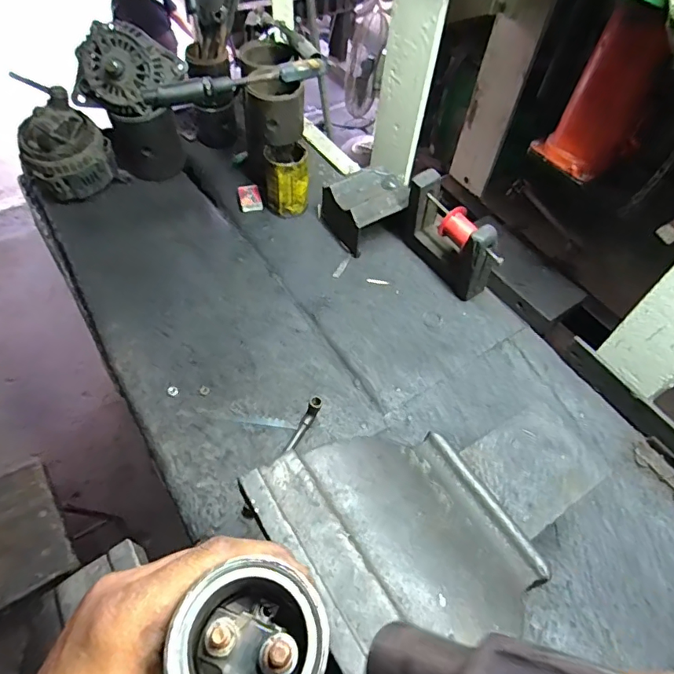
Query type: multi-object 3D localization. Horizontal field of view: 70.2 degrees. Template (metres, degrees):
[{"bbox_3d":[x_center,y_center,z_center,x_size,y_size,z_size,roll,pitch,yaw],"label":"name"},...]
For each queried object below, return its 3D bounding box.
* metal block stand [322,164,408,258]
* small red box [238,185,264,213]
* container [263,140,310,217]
[{"bbox_3d":[0.053,-0.229,0.846,0.131,0.090,0.123,-23,60,-19],"label":"metal block stand"},{"bbox_3d":[-0.162,-0.258,0.894,0.038,0.018,0.052,-14,57,-14],"label":"small red box"},{"bbox_3d":[-0.090,-0.281,0.862,0.076,0.110,0.077,-1,55,-5],"label":"container"}]

